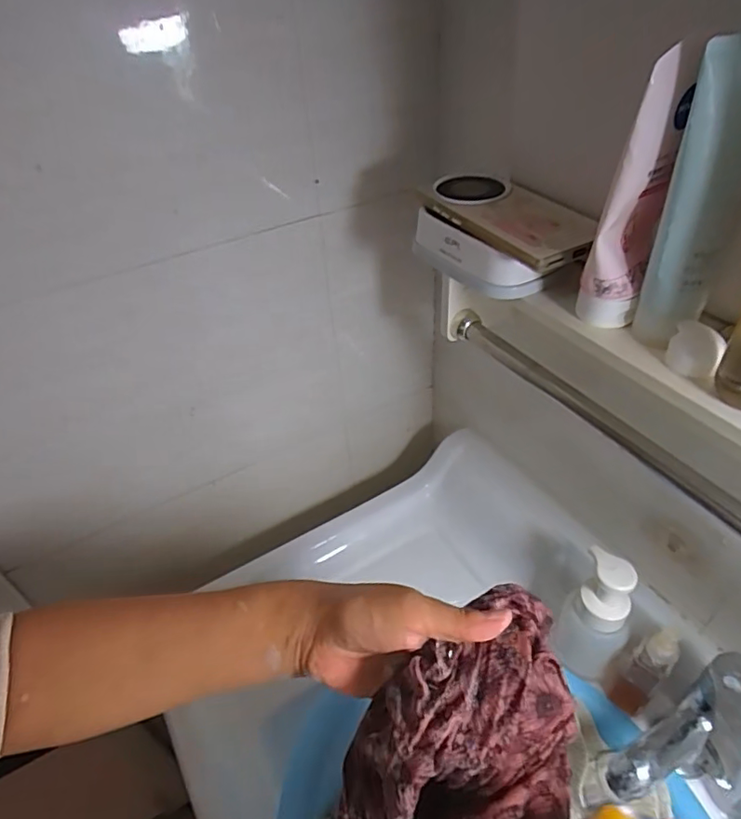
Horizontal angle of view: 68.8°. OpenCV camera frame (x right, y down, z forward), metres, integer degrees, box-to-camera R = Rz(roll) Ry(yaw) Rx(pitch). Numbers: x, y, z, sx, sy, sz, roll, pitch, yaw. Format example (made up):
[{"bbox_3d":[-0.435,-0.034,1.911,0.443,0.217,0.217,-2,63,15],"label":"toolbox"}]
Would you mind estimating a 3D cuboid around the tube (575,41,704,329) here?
[{"bbox_3d":[0.159,-0.121,0.327,0.038,0.162,0.043,10,44,15],"label":"tube"}]

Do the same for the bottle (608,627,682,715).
[{"bbox_3d":[0.257,0.245,0.507,0.030,0.127,0.033,-34,49,-29],"label":"bottle"}]

